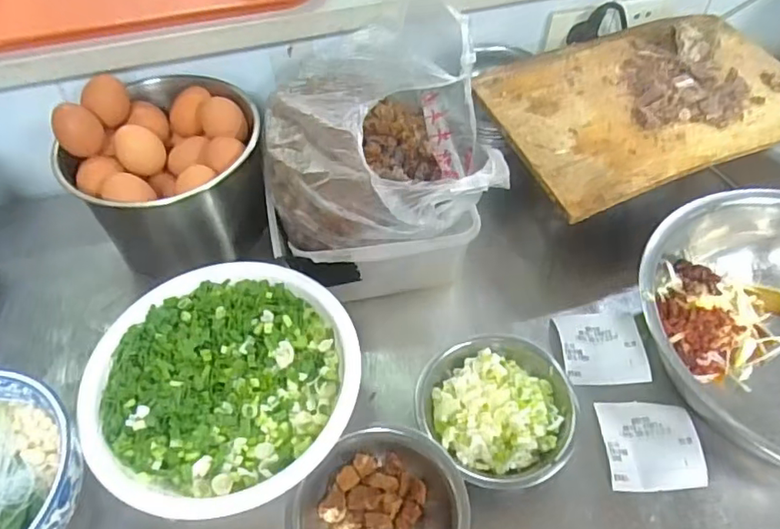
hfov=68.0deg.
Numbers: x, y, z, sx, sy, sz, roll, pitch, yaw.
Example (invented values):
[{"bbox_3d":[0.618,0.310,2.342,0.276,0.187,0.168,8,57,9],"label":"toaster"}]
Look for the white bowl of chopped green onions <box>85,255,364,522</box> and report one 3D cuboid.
[{"bbox_3d":[-0.136,0.103,0.497,0.211,0.066,0.203,-1,53,1],"label":"white bowl of chopped green onions"}]

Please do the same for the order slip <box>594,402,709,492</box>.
[{"bbox_3d":[0.219,0.149,0.484,0.074,0.011,0.074,-1,53,1],"label":"order slip"}]

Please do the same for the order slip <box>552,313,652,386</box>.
[{"bbox_3d":[0.198,0.077,0.541,0.076,0.009,0.076,-3,53,0],"label":"order slip"}]

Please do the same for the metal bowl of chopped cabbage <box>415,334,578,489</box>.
[{"bbox_3d":[0.091,0.123,0.488,0.123,0.042,0.125,-1,53,1],"label":"metal bowl of chopped cabbage"}]

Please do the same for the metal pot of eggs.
[{"bbox_3d":[-0.217,-0.086,0.597,0.186,0.144,0.177,-1,53,1],"label":"metal pot of eggs"}]

